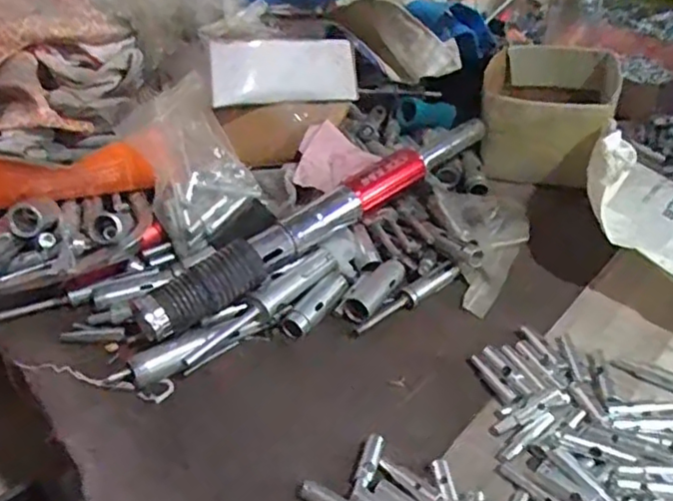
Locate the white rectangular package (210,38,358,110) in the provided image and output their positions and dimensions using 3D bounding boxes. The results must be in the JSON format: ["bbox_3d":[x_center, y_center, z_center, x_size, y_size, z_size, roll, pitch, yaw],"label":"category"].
[{"bbox_3d":[-0.050,-0.176,0.625,0.163,0.057,0.024,-13,36,-34],"label":"white rectangular package"}]

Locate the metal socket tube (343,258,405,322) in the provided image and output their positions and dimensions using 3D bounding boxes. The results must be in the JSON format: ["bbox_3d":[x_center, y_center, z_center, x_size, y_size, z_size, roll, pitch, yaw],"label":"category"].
[{"bbox_3d":[0.033,0.034,0.540,0.026,0.018,0.069,21,44,29],"label":"metal socket tube"}]

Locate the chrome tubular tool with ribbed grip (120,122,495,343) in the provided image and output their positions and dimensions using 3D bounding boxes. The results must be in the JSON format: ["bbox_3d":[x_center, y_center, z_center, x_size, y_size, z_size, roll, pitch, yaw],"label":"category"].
[{"bbox_3d":[0.002,-0.032,0.562,0.382,0.041,0.032,-30,44,-29],"label":"chrome tubular tool with ribbed grip"}]

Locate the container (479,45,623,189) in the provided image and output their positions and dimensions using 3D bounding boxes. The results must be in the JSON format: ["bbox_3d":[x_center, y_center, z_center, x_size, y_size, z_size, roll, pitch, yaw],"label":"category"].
[{"bbox_3d":[0.231,-0.153,0.698,0.132,0.089,0.177,10,40,18],"label":"container"}]

